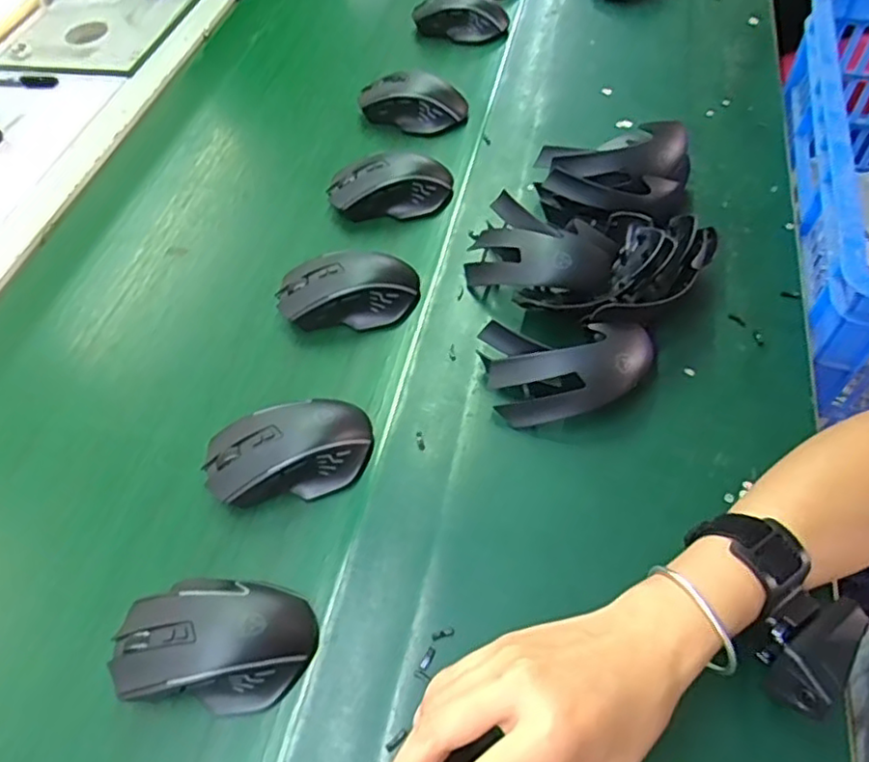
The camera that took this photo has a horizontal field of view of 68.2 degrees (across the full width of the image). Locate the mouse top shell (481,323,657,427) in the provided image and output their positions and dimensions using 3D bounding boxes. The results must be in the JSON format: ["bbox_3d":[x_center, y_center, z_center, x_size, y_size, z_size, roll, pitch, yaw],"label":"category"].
[{"bbox_3d":[0.097,-0.005,0.460,0.123,0.051,0.062,-2,56,3],"label":"mouse top shell"}]

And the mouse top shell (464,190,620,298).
[{"bbox_3d":[0.083,-0.098,0.526,0.121,0.053,0.080,27,62,21],"label":"mouse top shell"}]

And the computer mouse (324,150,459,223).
[{"bbox_3d":[-0.042,-0.188,0.616,0.119,0.042,0.058,-4,56,2],"label":"computer mouse"}]

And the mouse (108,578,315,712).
[{"bbox_3d":[-0.134,0.156,0.386,0.116,0.037,0.075,1,56,5],"label":"mouse"}]

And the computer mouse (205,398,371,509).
[{"bbox_3d":[-0.104,0.047,0.457,0.118,0.036,0.068,-19,56,-8],"label":"computer mouse"}]

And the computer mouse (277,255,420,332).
[{"bbox_3d":[-0.074,-0.077,0.540,0.115,0.040,0.057,-2,56,3],"label":"computer mouse"}]

